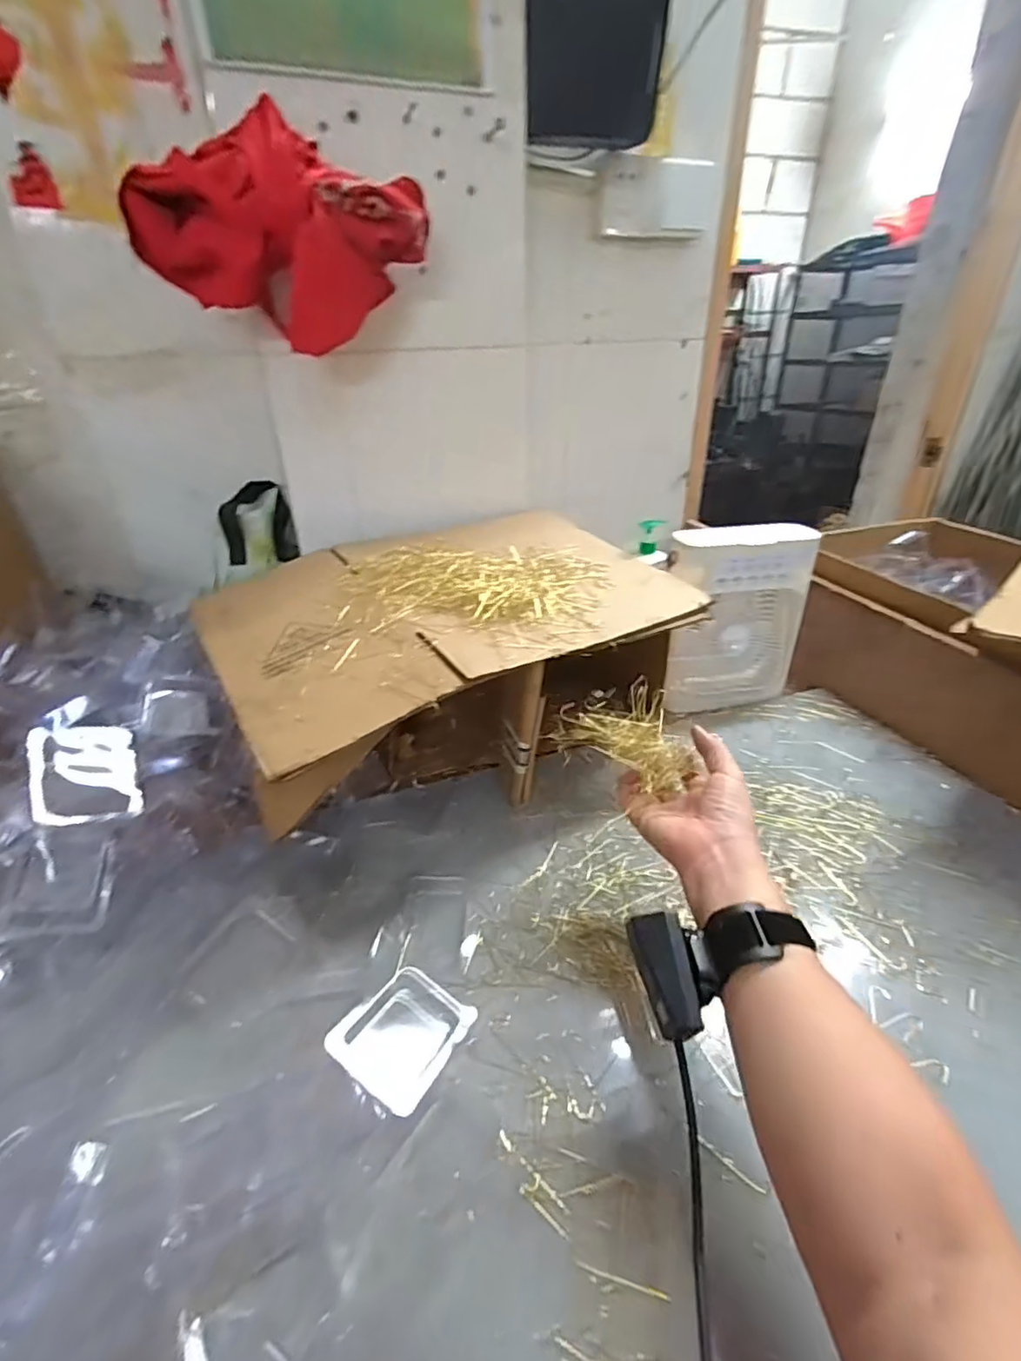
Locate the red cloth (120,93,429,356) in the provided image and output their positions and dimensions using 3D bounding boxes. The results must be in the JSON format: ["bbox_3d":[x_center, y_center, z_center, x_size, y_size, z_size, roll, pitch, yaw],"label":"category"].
[{"bbox_3d":[-0.213,-0.427,0.578,0.258,0.159,0.117,1,31,4],"label":"red cloth"}]

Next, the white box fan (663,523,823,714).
[{"bbox_3d":[0.311,-0.082,0.838,0.193,0.257,0.079,-7,31,-10],"label":"white box fan"}]

